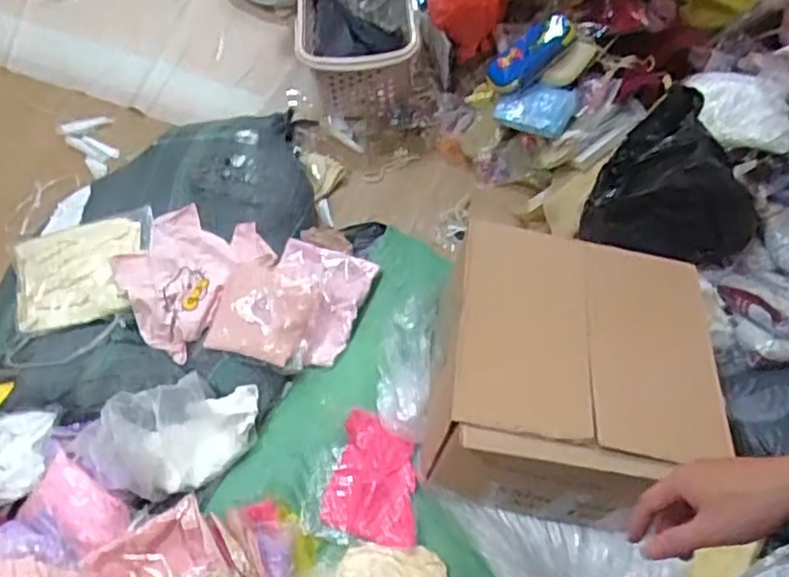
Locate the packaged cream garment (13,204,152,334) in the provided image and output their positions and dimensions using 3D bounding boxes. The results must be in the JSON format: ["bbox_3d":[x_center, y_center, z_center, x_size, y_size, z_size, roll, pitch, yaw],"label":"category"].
[{"bbox_3d":[-0.697,-0.046,1.522,0.303,0.020,0.268,-12,52,-3],"label":"packaged cream garment"}]

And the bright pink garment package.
[{"bbox_3d":[-0.054,0.331,1.220,0.191,0.041,0.223,4,62,5],"label":"bright pink garment package"}]

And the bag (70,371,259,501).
[{"bbox_3d":[-0.407,0.260,1.262,0.303,0.110,0.189,-30,64,-13],"label":"bag"}]

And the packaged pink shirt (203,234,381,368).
[{"bbox_3d":[-0.215,0.008,1.427,0.283,0.091,0.330,16,63,11],"label":"packaged pink shirt"}]

